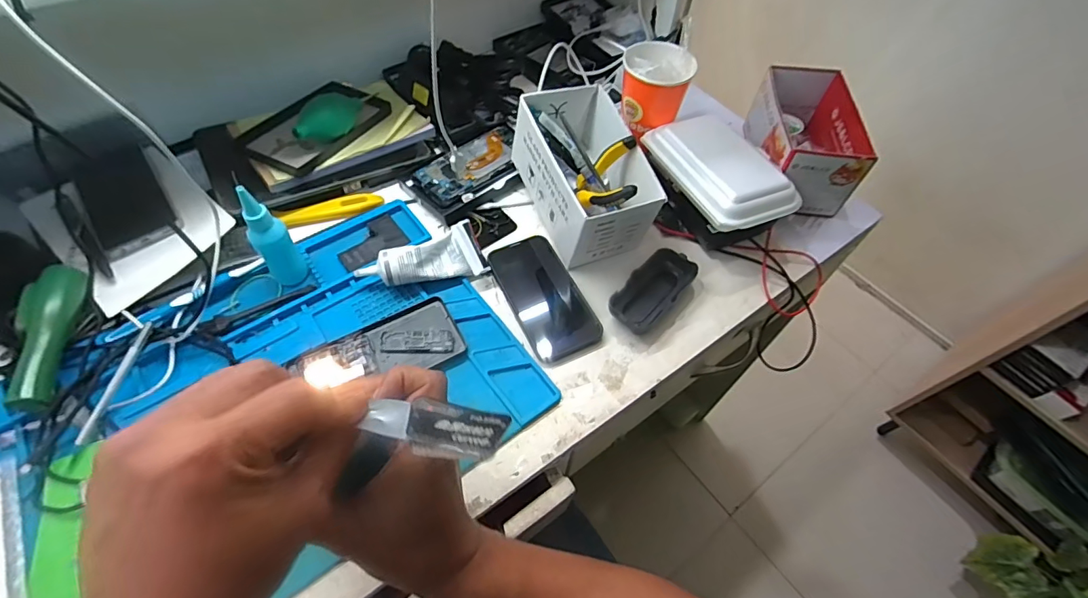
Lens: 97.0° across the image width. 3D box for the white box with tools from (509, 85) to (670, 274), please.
[{"bbox_3d":[0.045,-0.141,0.555,0.104,0.104,0.179,-18,59,-14],"label":"white box with tools"}]

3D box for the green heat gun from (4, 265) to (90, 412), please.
[{"bbox_3d":[-0.466,0.037,0.454,0.039,0.047,0.143,-7,57,-7],"label":"green heat gun"}]

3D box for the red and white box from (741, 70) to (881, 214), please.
[{"bbox_3d":[0.330,-0.212,0.620,0.103,0.086,0.200,8,57,3],"label":"red and white box"}]

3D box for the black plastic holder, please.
[{"bbox_3d":[0.118,-0.010,0.531,0.050,0.023,0.112,39,63,21],"label":"black plastic holder"}]

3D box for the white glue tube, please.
[{"bbox_3d":[-0.131,-0.039,0.520,0.130,0.043,0.049,-16,59,-12],"label":"white glue tube"}]

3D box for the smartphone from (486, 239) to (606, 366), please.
[{"bbox_3d":[0.000,-0.006,0.526,0.075,0.008,0.150,-22,60,-16],"label":"smartphone"}]

